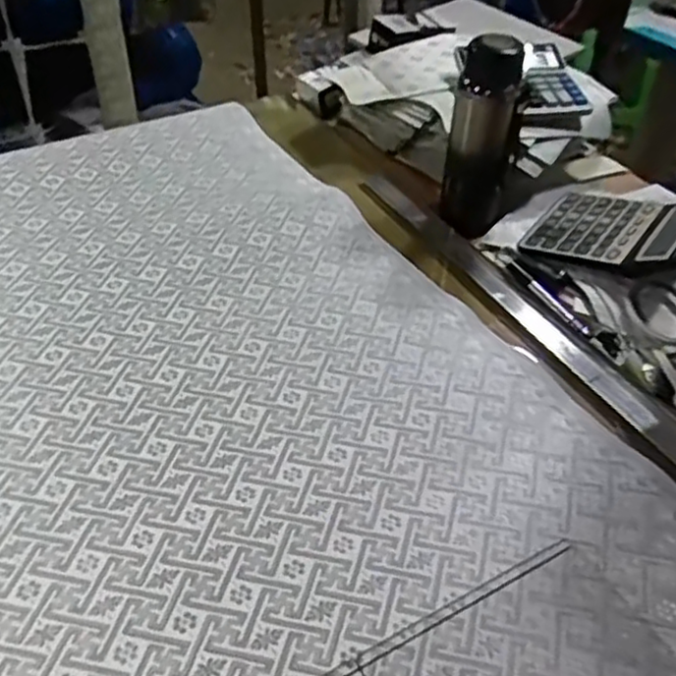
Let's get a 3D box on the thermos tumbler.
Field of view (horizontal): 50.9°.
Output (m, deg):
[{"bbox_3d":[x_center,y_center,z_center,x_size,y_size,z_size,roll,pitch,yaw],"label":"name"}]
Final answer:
[{"bbox_3d":[0.177,-0.244,0.880,0.083,0.235,0.072,8,44,8],"label":"thermos tumbler"}]

